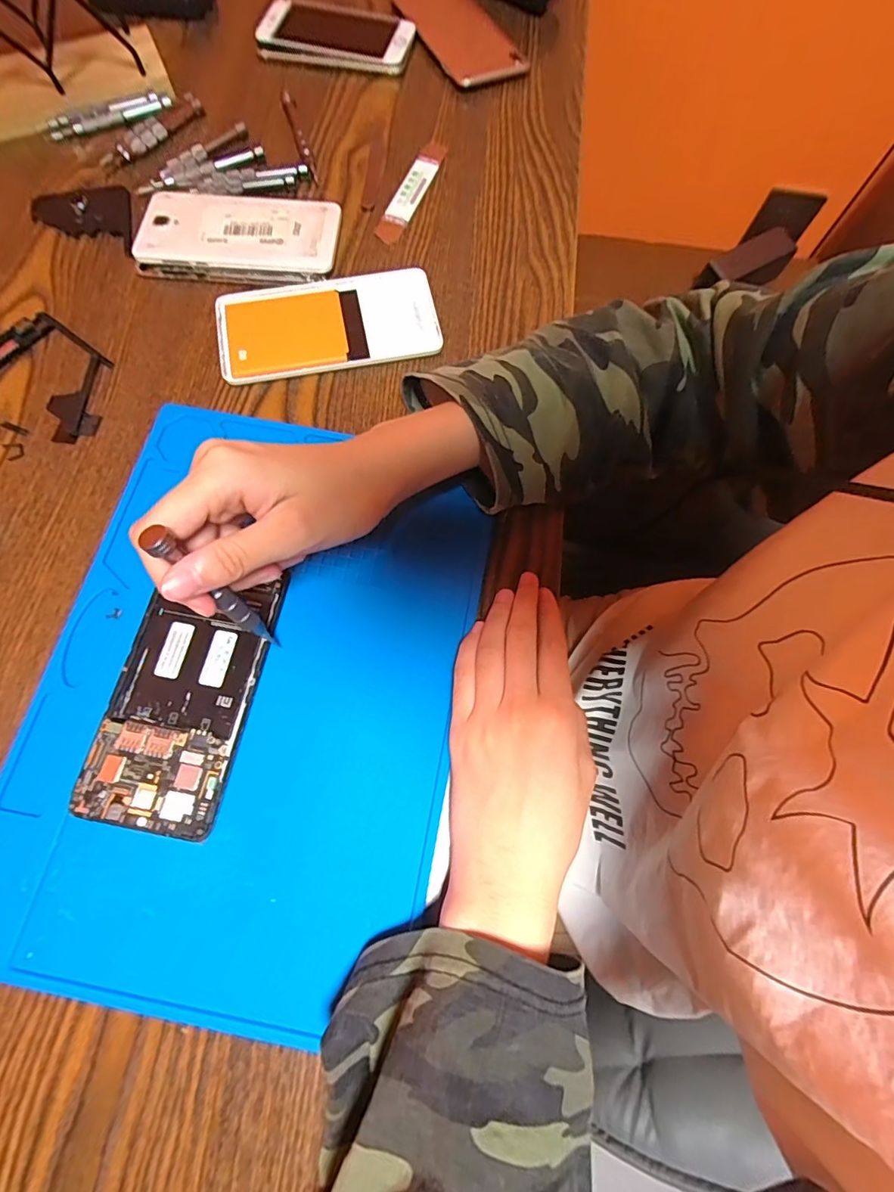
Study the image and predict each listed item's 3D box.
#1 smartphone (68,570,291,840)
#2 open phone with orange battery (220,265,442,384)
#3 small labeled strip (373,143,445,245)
[{"bbox_3d":[-0.143,0.051,0.271,0.072,0.007,0.137,10,72,2],"label":"smartphone"},{"bbox_3d":[-0.084,-0.194,0.356,0.151,0.008,0.077,-10,73,-4],"label":"open phone with orange battery"},{"bbox_3d":[-0.029,-0.331,0.405,0.022,0.004,0.119,18,73,5],"label":"small labeled strip"}]

